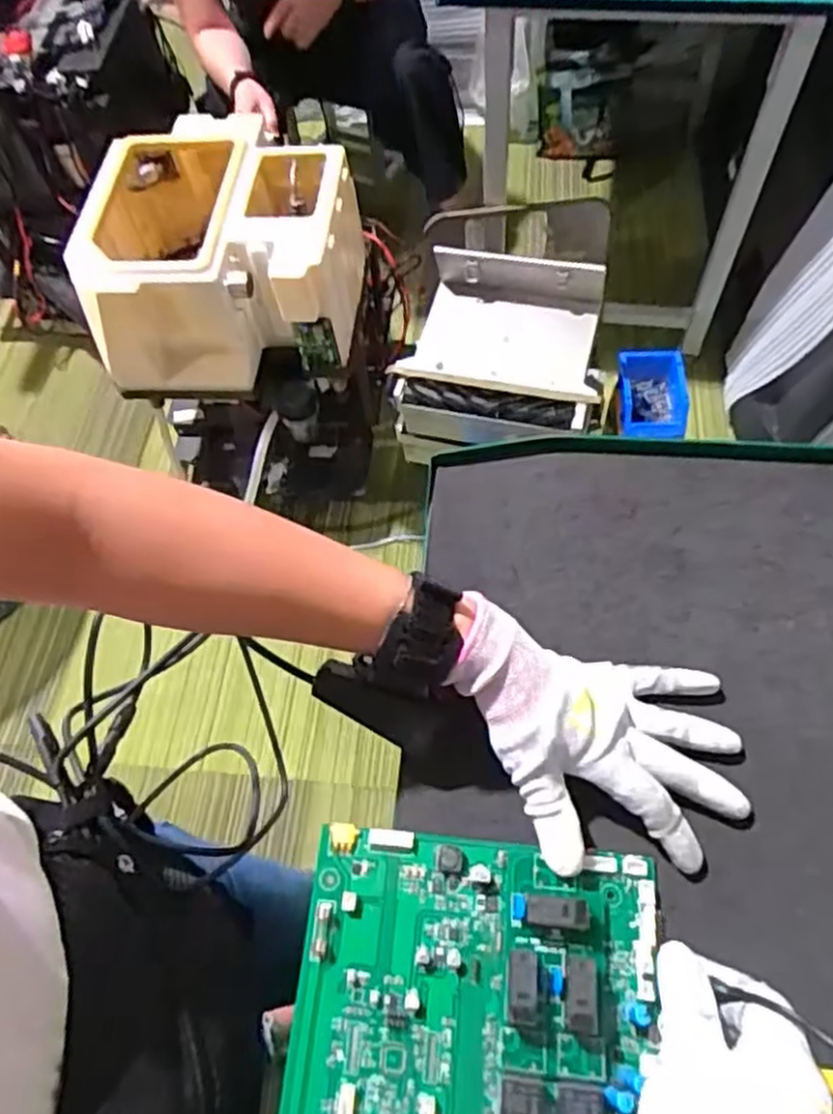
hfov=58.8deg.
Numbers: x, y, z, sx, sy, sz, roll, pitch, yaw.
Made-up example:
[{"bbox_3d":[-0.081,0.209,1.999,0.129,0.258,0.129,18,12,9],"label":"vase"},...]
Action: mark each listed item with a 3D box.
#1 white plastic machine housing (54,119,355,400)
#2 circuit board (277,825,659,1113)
[{"bbox_3d":[-0.313,-0.494,1.201,0.435,0.210,0.378,-3,61,3],"label":"white plastic machine housing"},{"bbox_3d":[0.023,0.232,0.333,0.167,0.029,0.198,4,61,6],"label":"circuit board"}]

